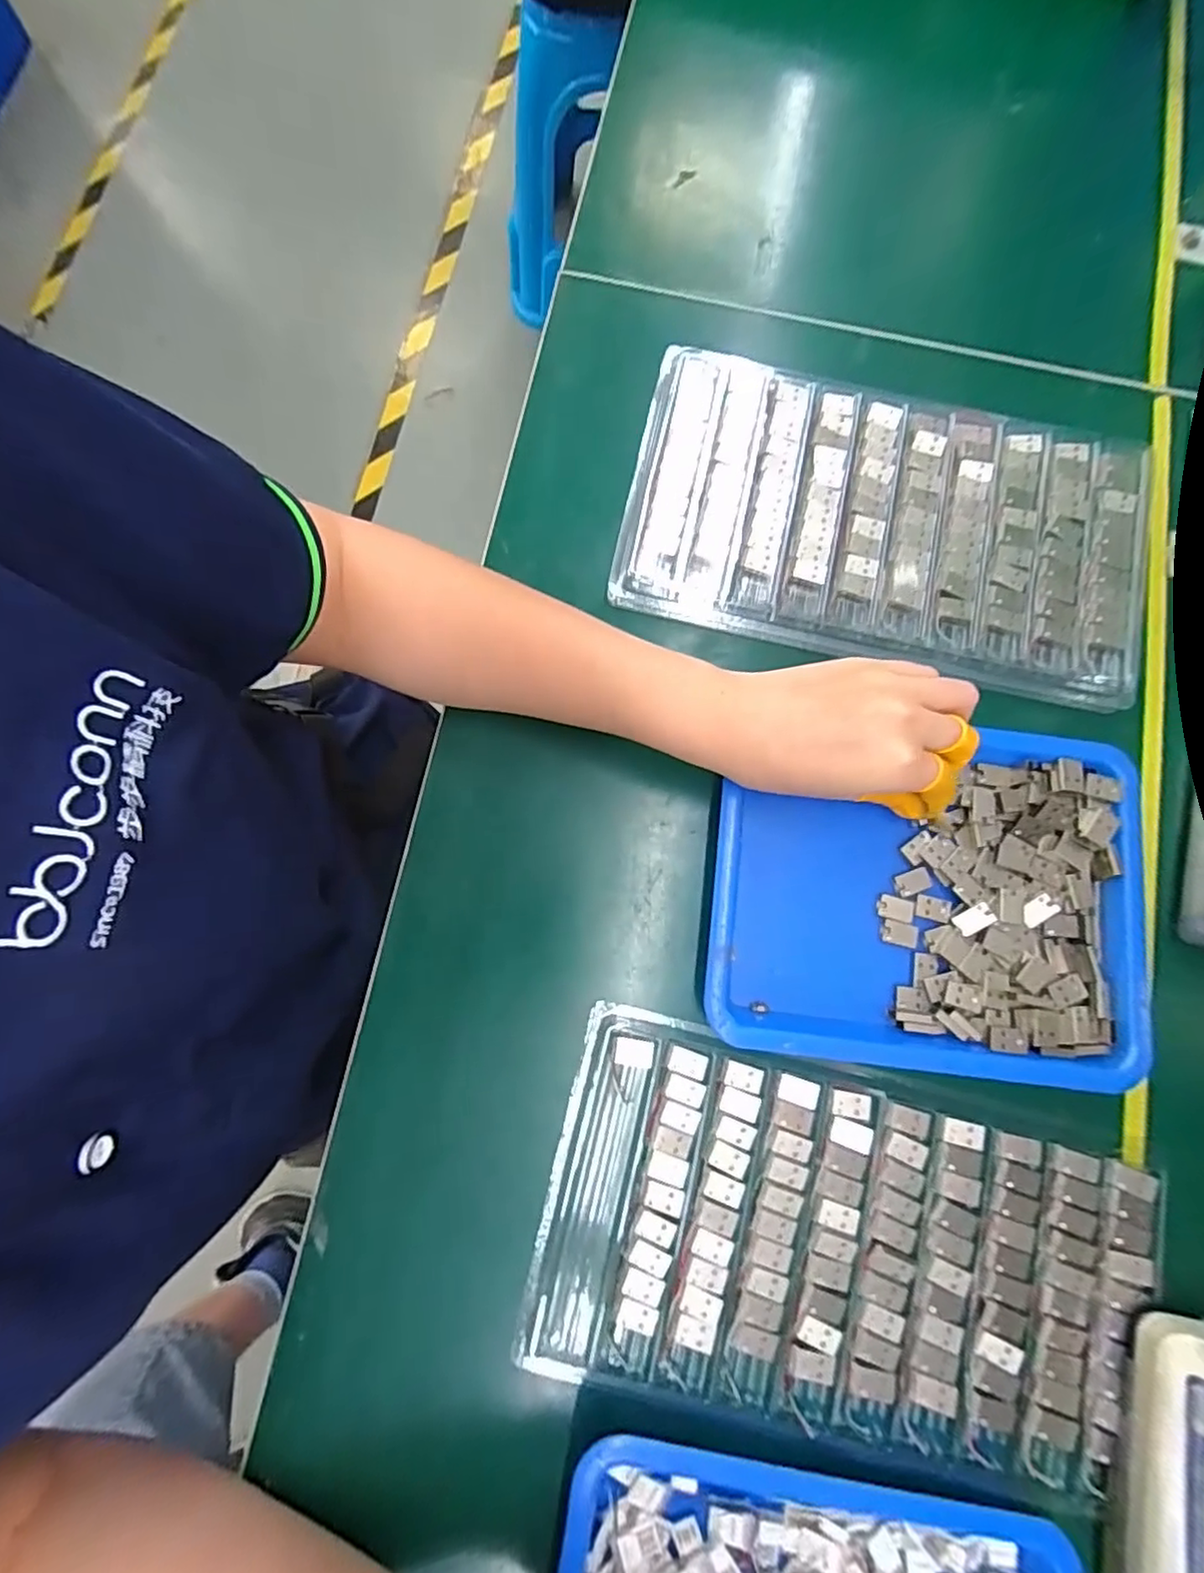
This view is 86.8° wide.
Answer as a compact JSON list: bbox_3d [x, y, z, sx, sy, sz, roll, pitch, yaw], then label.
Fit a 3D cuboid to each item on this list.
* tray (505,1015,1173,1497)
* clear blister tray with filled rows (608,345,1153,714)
[{"bbox_3d":[0.115,0.219,0.305,0.279,0.012,0.154,13,79,2],"label":"tray"},{"bbox_3d":[0.164,-0.152,0.368,0.291,0.020,0.162,14,79,2],"label":"clear blister tray with filled rows"}]

